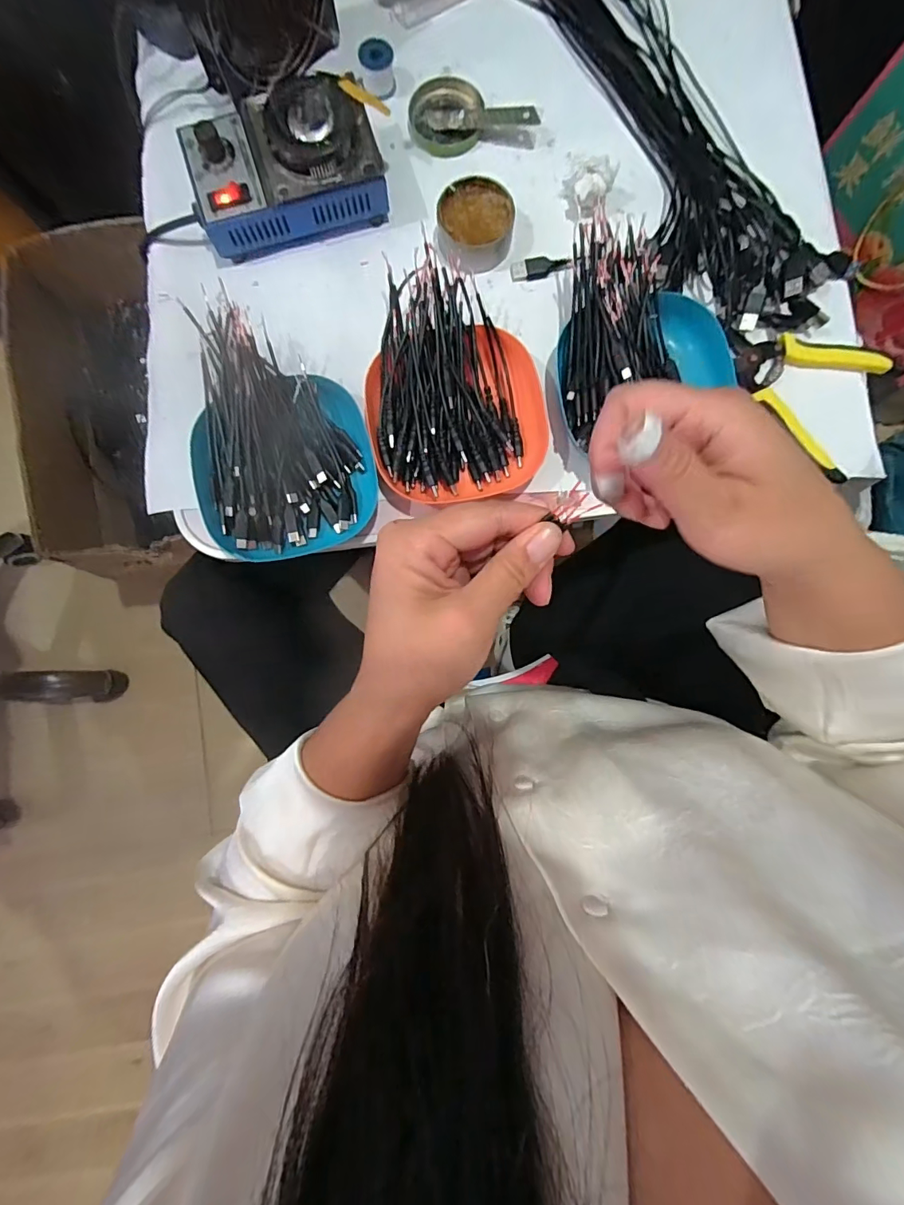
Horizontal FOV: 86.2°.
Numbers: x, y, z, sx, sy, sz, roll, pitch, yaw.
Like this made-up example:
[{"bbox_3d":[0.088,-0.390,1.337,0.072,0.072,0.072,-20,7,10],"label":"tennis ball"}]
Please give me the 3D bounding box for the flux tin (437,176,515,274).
[{"bbox_3d":[0.021,-0.319,0.406,0.062,0.027,0.066,0,87,-1],"label":"flux tin"}]

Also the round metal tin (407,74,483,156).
[{"bbox_3d":[-0.005,-0.438,0.432,0.068,0.012,0.069,0,87,-1],"label":"round metal tin"}]

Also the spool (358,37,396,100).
[{"bbox_3d":[-0.065,-0.465,0.422,0.028,0.030,0.027,0,87,-1],"label":"spool"}]

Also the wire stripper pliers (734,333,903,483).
[{"bbox_3d":[0.313,-0.183,0.406,0.101,0.017,0.132,-43,88,-3],"label":"wire stripper pliers"}]

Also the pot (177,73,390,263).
[{"bbox_3d":[-0.136,-0.356,0.393,0.150,0.058,0.089,-19,87,-2],"label":"pot"}]

